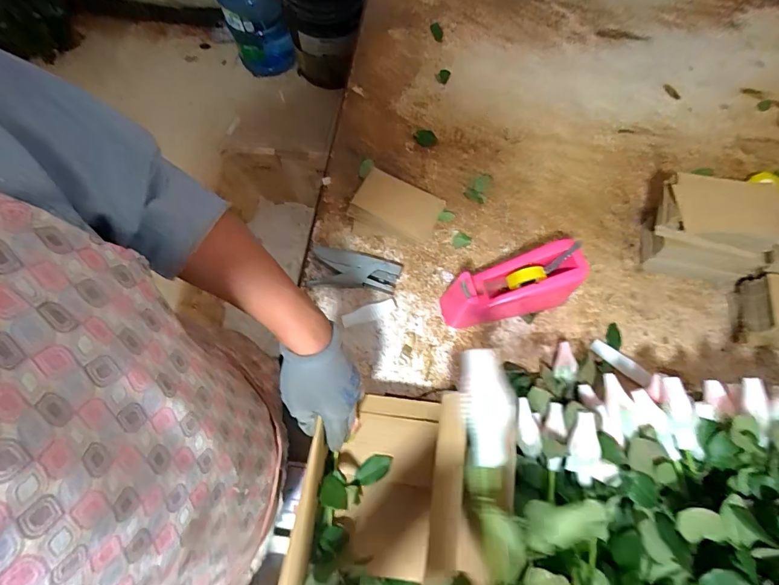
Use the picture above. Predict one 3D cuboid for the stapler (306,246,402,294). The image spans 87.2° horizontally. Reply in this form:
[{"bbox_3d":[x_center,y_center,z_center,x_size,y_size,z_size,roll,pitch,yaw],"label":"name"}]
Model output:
[{"bbox_3d":[-0.056,-0.036,0.666,0.142,0.027,0.061,7,72,2],"label":"stapler"}]

